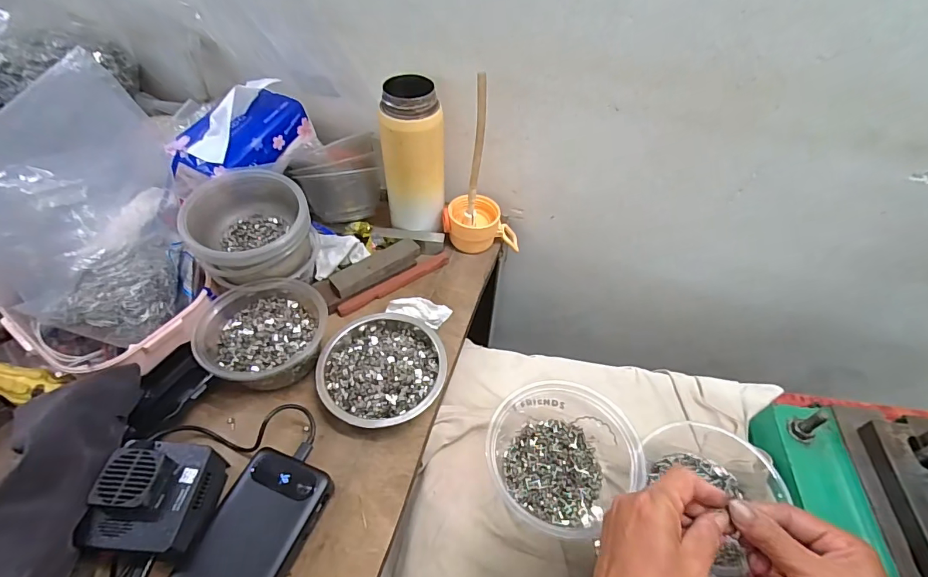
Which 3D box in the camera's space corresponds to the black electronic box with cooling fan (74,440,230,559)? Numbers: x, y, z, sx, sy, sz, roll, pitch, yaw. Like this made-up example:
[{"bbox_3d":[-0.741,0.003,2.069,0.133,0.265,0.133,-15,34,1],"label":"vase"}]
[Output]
[{"bbox_3d":[-0.241,0.158,0.343,0.073,0.036,0.078,4,50,2],"label":"black electronic box with cooling fan"}]

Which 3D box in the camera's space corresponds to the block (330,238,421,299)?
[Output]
[{"bbox_3d":[-0.102,-0.024,0.521,0.109,0.019,0.028,-30,57,-24],"label":"block"}]

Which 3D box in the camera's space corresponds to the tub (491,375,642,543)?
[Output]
[{"bbox_3d":[0.089,0.143,0.413,0.134,0.052,0.124,1,50,-1],"label":"tub"}]

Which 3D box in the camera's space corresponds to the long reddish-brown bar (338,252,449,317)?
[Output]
[{"bbox_3d":[-0.080,-0.007,0.529,0.149,0.012,0.016,-32,57,-25],"label":"long reddish-brown bar"}]

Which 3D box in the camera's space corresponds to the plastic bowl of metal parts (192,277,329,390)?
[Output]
[{"bbox_3d":[-0.194,0.047,0.442,0.118,0.049,0.107,-14,51,-13],"label":"plastic bowl of metal parts"}]

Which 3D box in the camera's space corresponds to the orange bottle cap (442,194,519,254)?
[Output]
[{"bbox_3d":[0.024,-0.077,0.572,0.098,0.065,0.056,4,50,2],"label":"orange bottle cap"}]

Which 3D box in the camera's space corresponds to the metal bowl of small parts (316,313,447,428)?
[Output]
[{"bbox_3d":[-0.080,0.079,0.446,0.122,0.031,0.119,1,50,-1],"label":"metal bowl of small parts"}]

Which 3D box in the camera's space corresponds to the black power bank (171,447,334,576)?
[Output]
[{"bbox_3d":[-0.172,0.207,0.336,0.074,0.031,0.159,18,52,14],"label":"black power bank"}]

